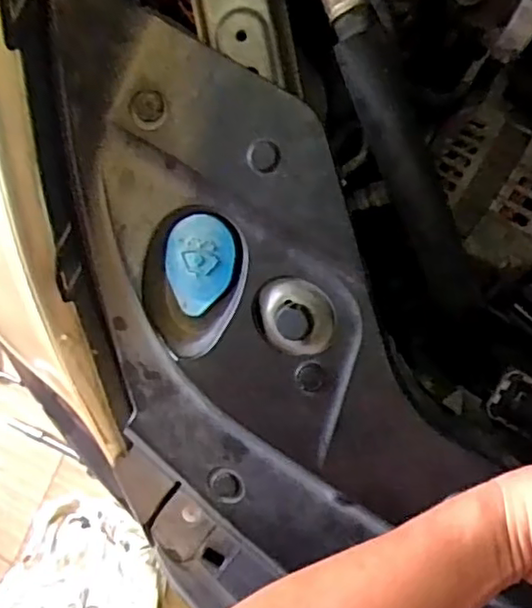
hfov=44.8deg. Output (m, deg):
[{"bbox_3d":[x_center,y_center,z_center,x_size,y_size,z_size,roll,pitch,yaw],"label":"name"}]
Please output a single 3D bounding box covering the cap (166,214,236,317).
[{"bbox_3d":[-0.042,-0.024,0.404,0.042,0.012,0.061,12,96,6],"label":"cap"}]

